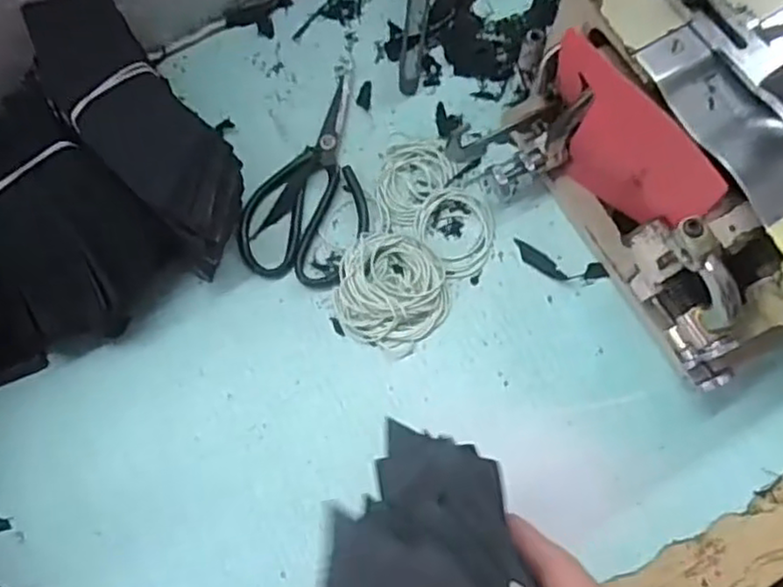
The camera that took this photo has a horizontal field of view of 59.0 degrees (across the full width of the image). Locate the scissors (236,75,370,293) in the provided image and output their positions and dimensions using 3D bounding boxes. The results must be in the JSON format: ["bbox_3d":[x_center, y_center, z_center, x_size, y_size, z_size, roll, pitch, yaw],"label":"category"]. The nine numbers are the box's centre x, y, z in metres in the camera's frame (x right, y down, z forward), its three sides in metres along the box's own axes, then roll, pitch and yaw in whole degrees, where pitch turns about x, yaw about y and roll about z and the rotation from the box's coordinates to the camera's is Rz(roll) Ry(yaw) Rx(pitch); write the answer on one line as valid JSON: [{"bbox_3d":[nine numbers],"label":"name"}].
[{"bbox_3d":[-0.046,-0.081,0.503,0.083,0.009,0.161,28,78,8],"label":"scissors"}]

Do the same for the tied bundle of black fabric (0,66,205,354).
[{"bbox_3d":[-0.229,-0.050,0.466,0.184,0.069,0.112,43,80,11],"label":"tied bundle of black fabric"}]

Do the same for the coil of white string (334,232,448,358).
[{"bbox_3d":[0.001,-0.004,0.476,0.076,0.022,0.078,0,75,1],"label":"coil of white string"}]

